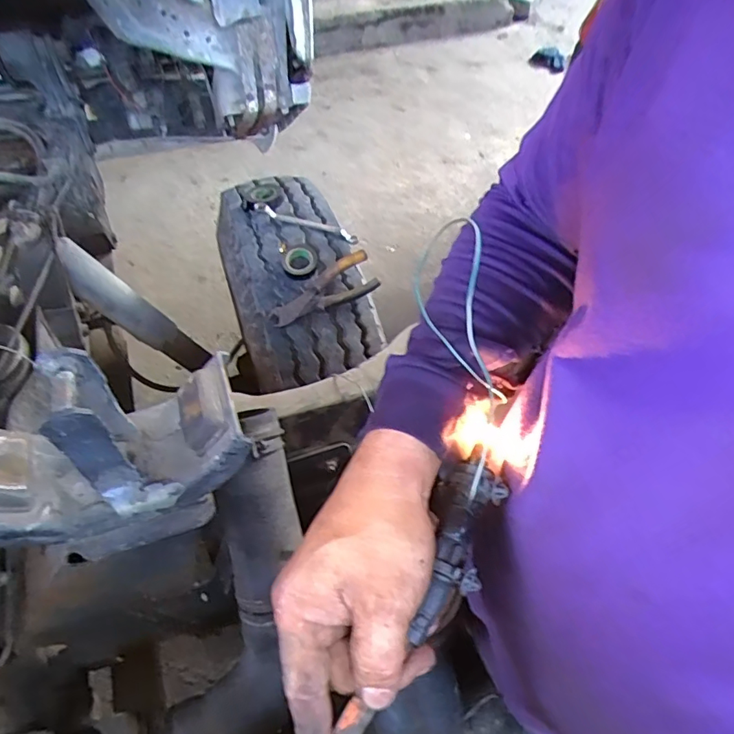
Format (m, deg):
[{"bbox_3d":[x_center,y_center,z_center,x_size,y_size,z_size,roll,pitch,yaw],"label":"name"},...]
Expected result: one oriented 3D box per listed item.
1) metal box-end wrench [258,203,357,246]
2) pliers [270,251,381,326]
[{"bbox_3d":[-0.092,-0.220,0.794,0.158,0.015,0.022,15,52,-12],"label":"metal box-end wrench"},{"bbox_3d":[-0.066,-0.108,0.728,0.163,0.020,0.061,-26,89,-12],"label":"pliers"}]

